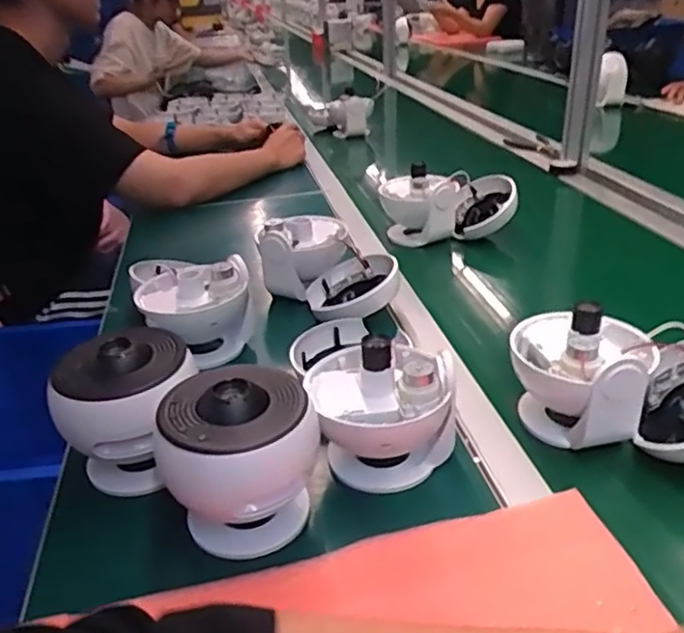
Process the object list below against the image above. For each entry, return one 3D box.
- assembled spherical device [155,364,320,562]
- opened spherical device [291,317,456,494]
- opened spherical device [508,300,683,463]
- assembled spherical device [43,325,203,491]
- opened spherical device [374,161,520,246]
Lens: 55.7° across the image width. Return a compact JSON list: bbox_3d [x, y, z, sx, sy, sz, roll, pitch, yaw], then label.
[{"bbox_3d":[-0.072,0.109,0.471,0.109,0.123,0.091,-11,25,-13],"label":"assembled spherical device"},{"bbox_3d":[0.028,0.072,0.537,0.115,0.114,0.118,-9,25,-10],"label":"opened spherical device"},{"bbox_3d":[0.242,0.047,0.542,0.185,0.099,0.103,9,28,28],"label":"opened spherical device"},{"bbox_3d":[-0.170,0.079,0.534,0.107,0.117,0.093,-6,24,-3],"label":"assembled spherical device"},{"bbox_3d":[0.156,-0.161,0.981,0.197,0.134,0.092,-5,24,0],"label":"opened spherical device"}]

